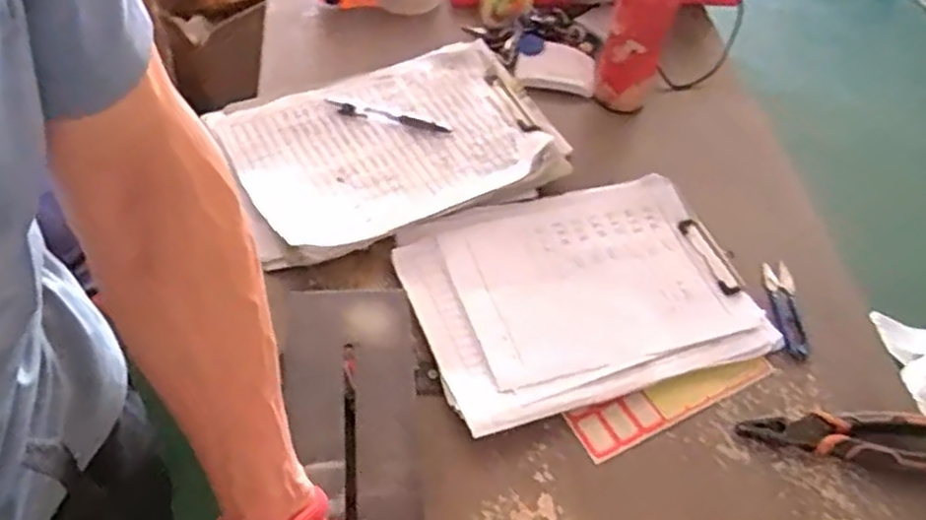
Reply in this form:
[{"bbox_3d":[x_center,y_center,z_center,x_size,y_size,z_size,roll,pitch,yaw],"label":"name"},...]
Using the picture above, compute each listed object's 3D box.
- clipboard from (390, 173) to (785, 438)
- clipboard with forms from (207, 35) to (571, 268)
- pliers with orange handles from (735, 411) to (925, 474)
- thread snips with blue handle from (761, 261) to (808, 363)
[{"bbox_3d":[0.107,0.024,0.703,0.305,0.025,0.224,-14,54,-17],"label":"clipboard"},{"bbox_3d":[-0.067,-0.121,0.781,0.338,0.030,0.215,-19,56,-20],"label":"clipboard with forms"},{"bbox_3d":[0.328,0.148,0.623,0.183,0.028,0.055,9,51,1],"label":"pliers with orange handles"},{"bbox_3d":[0.311,0.046,0.727,0.026,0.012,0.117,7,51,0],"label":"thread snips with blue handle"}]

